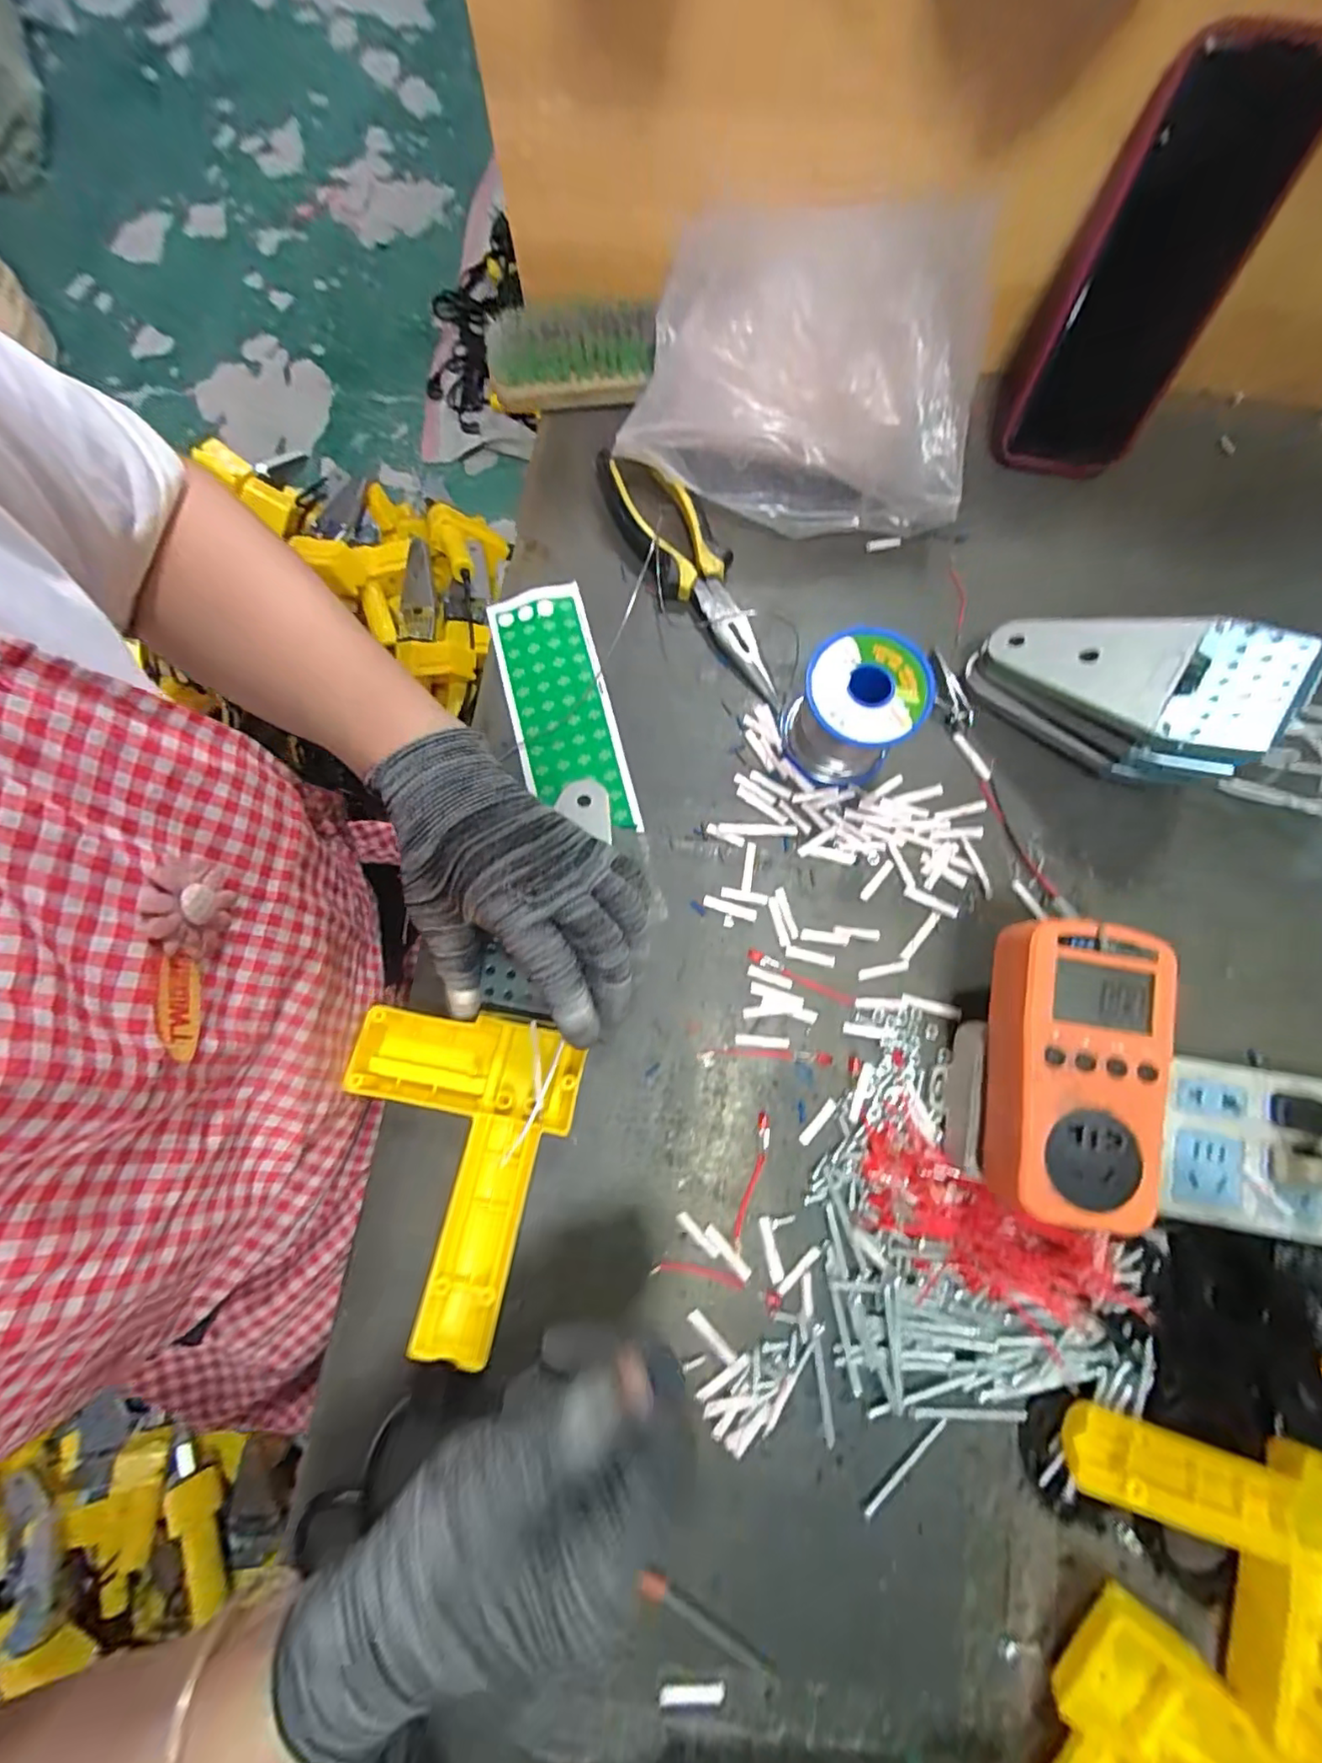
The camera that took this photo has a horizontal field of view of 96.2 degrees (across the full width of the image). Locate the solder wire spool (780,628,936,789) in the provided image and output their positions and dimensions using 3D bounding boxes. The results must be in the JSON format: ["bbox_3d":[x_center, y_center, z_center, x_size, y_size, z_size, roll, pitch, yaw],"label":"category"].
[{"bbox_3d":[0.107,-0.095,0.334,0.062,0.061,0.062,0,79,-1],"label":"solder wire spool"}]

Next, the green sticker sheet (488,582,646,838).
[{"bbox_3d":[-0.062,-0.106,0.364,0.059,0.006,0.160,-15,79,-4],"label":"green sticker sheet"}]

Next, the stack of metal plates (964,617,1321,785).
[{"bbox_3d":[0.245,-0.104,0.324,0.129,0.090,0.069,24,79,4],"label":"stack of metal plates"}]

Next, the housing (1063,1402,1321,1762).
[{"bbox_3d":[0.253,0.309,0.274,0.149,0.025,0.117,20,79,3],"label":"housing"}]

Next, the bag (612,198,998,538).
[{"bbox_3d":[0.085,-0.300,0.356,0.199,0.091,0.142,6,79,0],"label":"bag"}]

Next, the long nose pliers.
[{"bbox_3d":[0.019,-0.193,0.367,0.045,0.031,0.189,-28,80,-6],"label":"long nose pliers"}]

